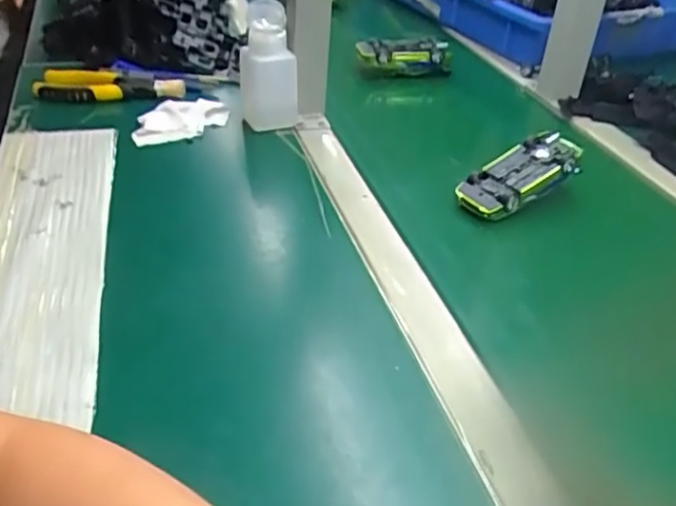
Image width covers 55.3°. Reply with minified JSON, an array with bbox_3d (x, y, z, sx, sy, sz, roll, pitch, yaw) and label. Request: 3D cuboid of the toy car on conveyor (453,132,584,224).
[{"bbox_3d":[0.178,-0.073,0.625,0.123,0.037,0.055,-30,45,-14],"label":"toy car on conveyor"}]

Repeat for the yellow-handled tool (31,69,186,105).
[{"bbox_3d":[-0.277,-0.206,0.785,0.174,0.027,0.061,-1,37,-5],"label":"yellow-handled tool"}]

